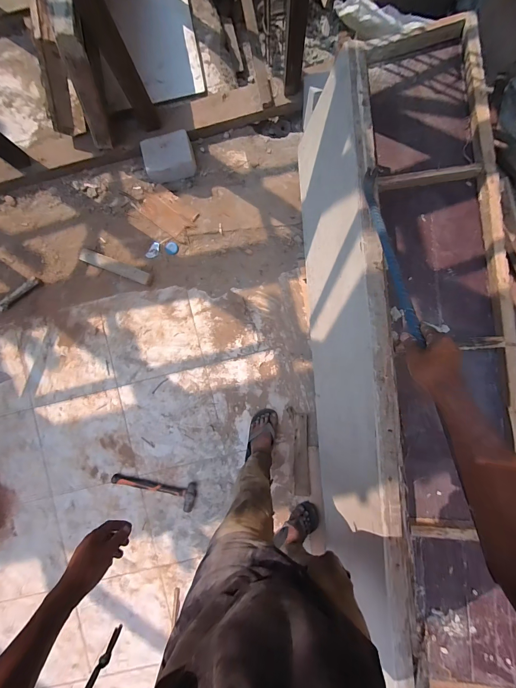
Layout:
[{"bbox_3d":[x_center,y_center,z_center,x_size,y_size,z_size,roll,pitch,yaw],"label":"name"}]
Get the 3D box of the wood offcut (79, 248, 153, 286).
[{"bbox_3d":[-0.620,-0.337,1.254,0.321,0.047,0.054,21,89,1],"label":"wood offcut"}]

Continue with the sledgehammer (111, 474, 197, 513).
[{"bbox_3d":[-0.448,0.634,1.217,0.367,0.049,0.112,6,89,1],"label":"sledgehammer"}]

